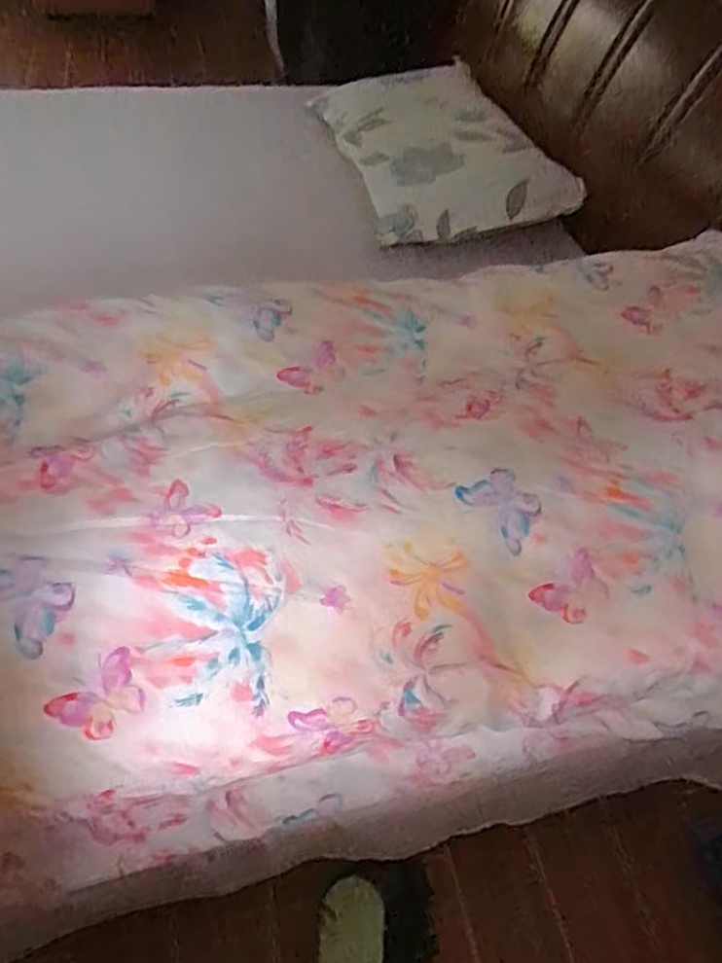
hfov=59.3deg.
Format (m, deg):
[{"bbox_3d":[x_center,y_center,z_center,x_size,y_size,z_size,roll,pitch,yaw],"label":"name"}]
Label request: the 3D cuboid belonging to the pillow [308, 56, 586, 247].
[{"bbox_3d":[0.145,-0.745,1.347,0.376,0.141,0.681,-9,54,-13],"label":"pillow"}]

